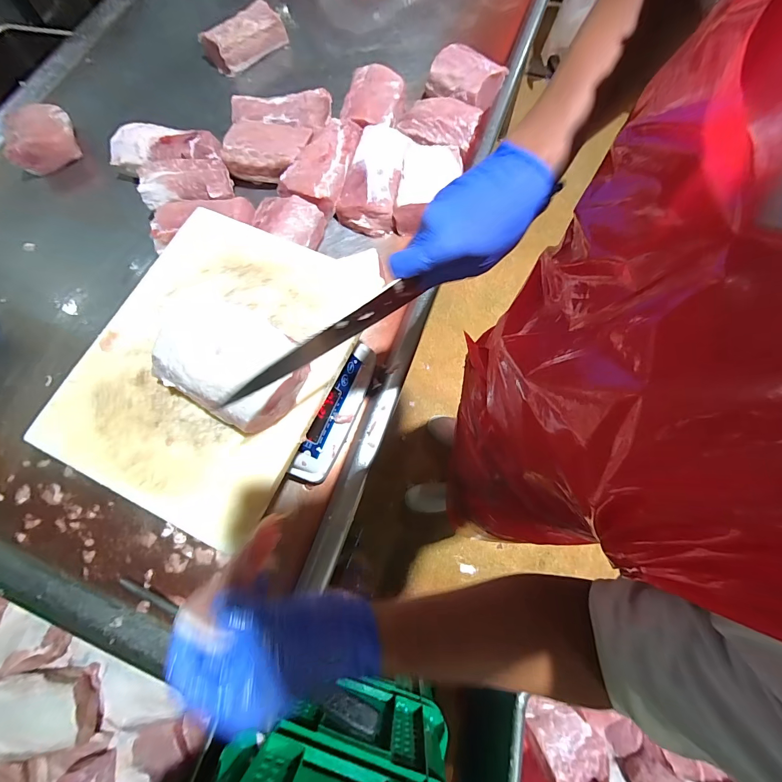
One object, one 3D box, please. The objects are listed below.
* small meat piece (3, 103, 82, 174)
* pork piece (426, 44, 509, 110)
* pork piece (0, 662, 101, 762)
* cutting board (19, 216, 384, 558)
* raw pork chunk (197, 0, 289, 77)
[{"bbox_3d":[-0.781,-0.564,0.799,0.145,0.071,0.134,-32,73,-8],"label":"small meat piece"},{"bbox_3d":[0.166,-0.683,0.779,0.143,0.061,0.130,32,76,12],"label":"pork piece"},{"bbox_3d":[-0.562,0.514,0.576,0.185,0.066,0.110,-4,71,1],"label":"pork piece"},{"bbox_3d":[-0.221,-0.053,0.453,0.301,0.015,0.380,23,74,10],"label":"cutting board"},{"bbox_3d":[-0.354,-0.857,0.862,0.197,0.059,0.093,-38,74,-10],"label":"raw pork chunk"}]

